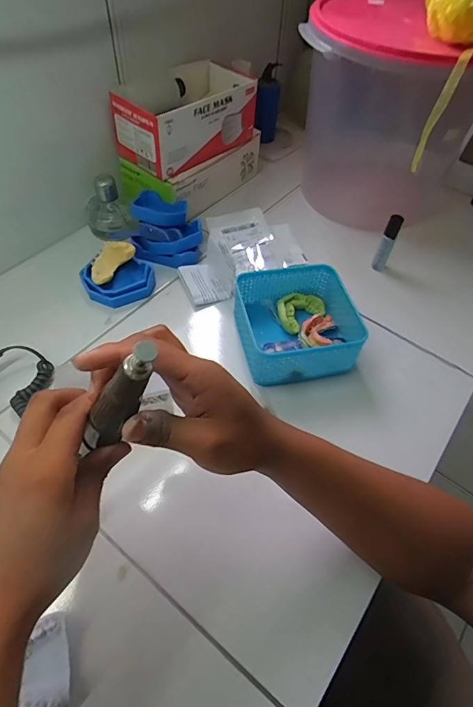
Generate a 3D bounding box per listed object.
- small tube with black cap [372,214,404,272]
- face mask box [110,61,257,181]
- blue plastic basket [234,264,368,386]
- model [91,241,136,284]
[{"bbox_3d":[0.214,-0.156,0.584,0.019,0.088,0.015,20,54,12],"label":"small tube with black cap"},{"bbox_3d":[-0.069,-0.356,0.616,0.115,0.083,0.213,35,59,22],"label":"face mask box"},{"bbox_3d":[0.071,-0.037,0.502,0.136,0.062,0.136,-8,54,-9],"label":"blue plastic basket"},{"bbox_3d":[-0.171,-0.126,0.554,0.068,0.022,0.047,-44,53,-3],"label":"model"}]

